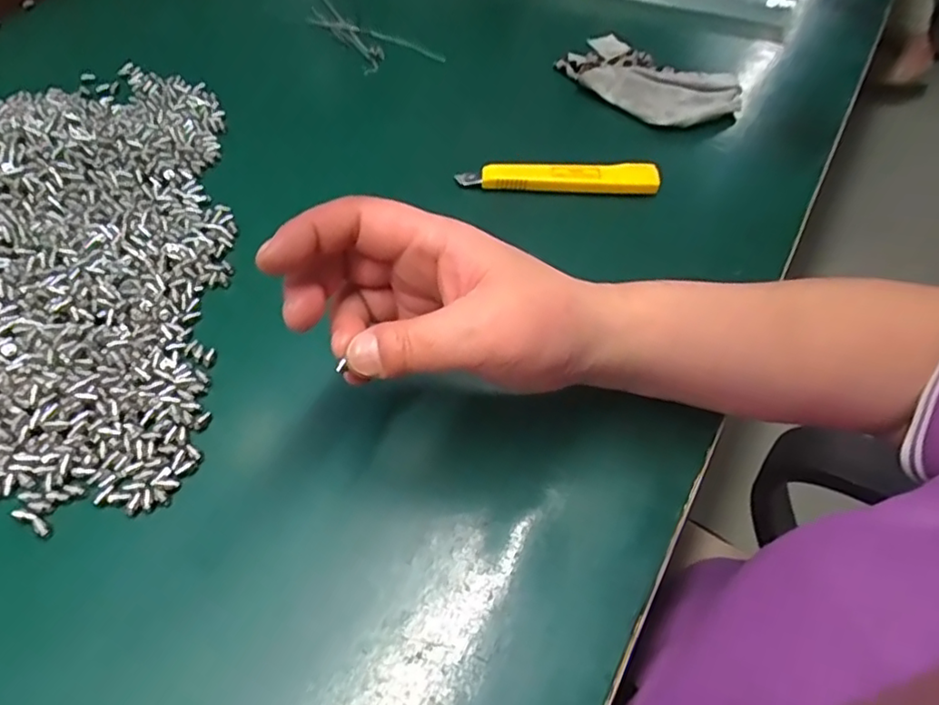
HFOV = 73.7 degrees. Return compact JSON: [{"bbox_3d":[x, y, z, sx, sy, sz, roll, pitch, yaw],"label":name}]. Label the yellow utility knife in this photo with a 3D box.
[{"bbox_3d":[0.058,-0.113,0.405,0.126,0.014,0.020,1,55,-3],"label":"yellow utility knife"}]

